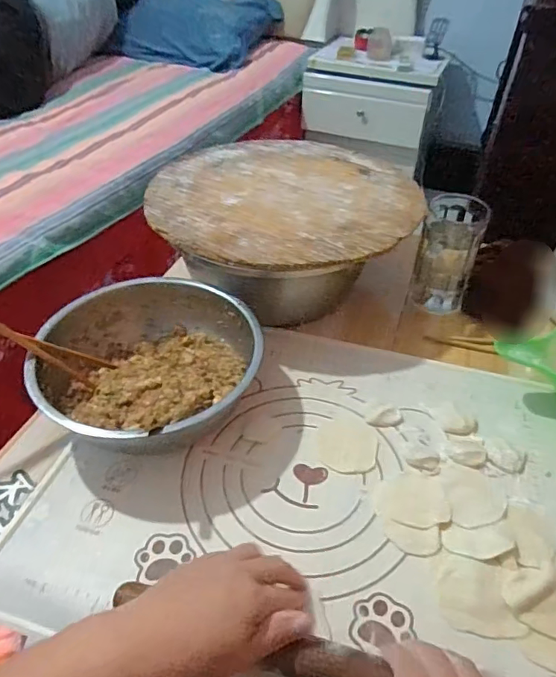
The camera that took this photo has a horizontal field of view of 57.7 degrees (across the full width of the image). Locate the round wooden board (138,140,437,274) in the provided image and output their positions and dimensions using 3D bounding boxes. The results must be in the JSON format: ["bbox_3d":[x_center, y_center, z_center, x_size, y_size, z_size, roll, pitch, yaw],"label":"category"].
[{"bbox_3d":[0.011,-0.192,0.666,0.344,0.024,0.337,1,45,-1],"label":"round wooden board"}]

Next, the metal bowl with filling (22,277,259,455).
[{"bbox_3d":[-0.142,0.018,0.548,0.217,0.079,0.187,-19,47,-20],"label":"metal bowl with filling"}]

